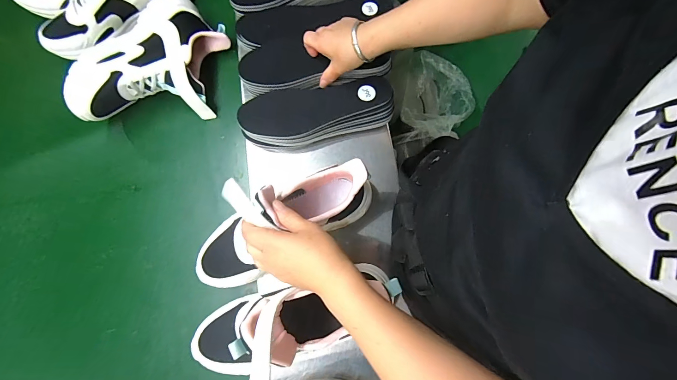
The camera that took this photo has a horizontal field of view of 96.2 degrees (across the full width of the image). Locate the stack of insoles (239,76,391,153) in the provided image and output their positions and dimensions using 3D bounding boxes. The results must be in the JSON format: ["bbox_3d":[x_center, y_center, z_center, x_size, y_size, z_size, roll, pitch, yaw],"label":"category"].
[{"bbox_3d":[-0.033,-0.127,0.491,0.241,0.040,0.093,-14,78,-4],"label":"stack of insoles"}]

